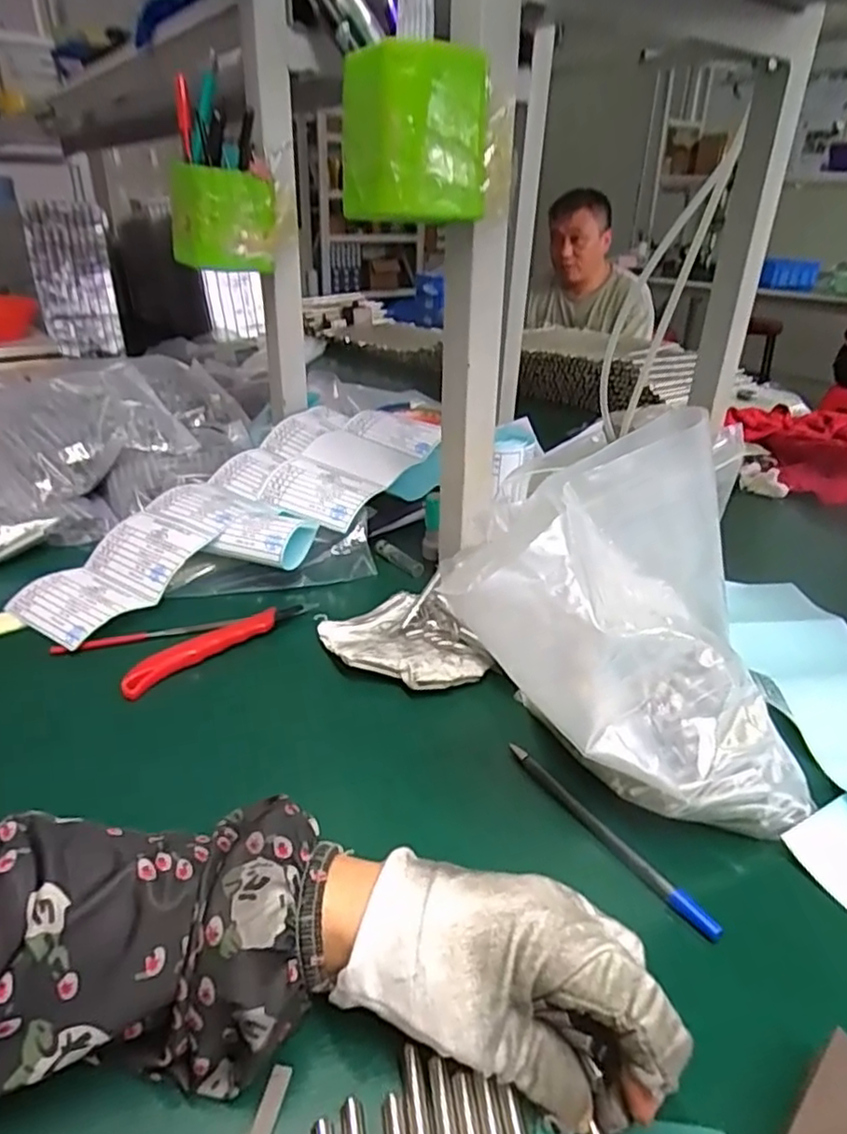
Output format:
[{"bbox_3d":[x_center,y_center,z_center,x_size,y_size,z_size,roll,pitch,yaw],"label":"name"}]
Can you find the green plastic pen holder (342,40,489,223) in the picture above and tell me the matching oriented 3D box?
[{"bbox_3d":[-0.004,-0.250,0.401,0.073,0.086,0.066,-13,23,-36],"label":"green plastic pen holder"}]

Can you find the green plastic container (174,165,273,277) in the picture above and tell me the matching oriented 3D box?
[{"bbox_3d":[-0.184,-0.317,0.622,0.091,0.079,0.086,-8,32,-15],"label":"green plastic container"}]

